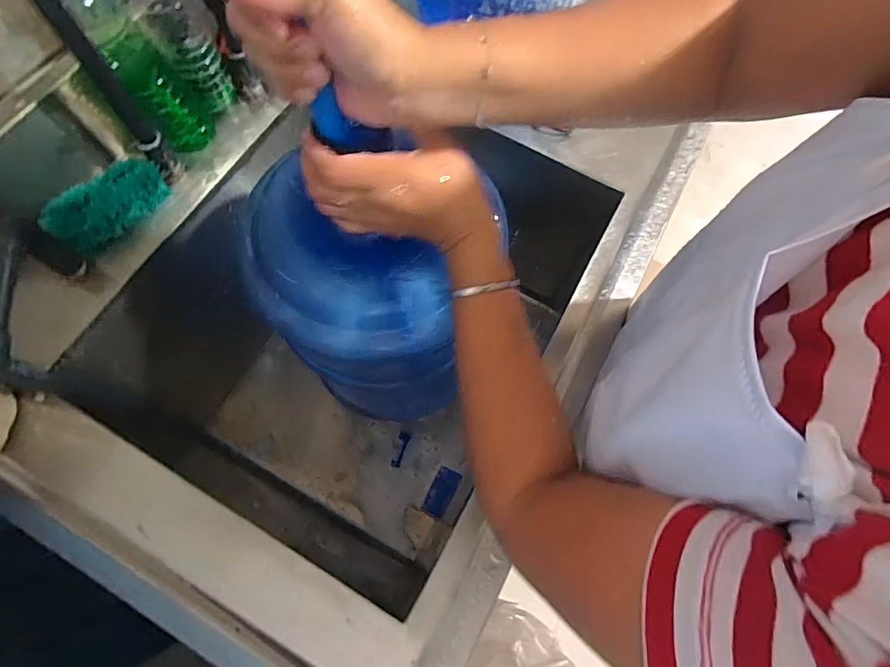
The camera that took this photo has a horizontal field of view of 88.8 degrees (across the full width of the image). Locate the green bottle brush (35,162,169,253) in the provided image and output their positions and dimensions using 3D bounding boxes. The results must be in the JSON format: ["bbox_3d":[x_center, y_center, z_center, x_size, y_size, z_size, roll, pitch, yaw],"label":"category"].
[{"bbox_3d":[-0.361,-0.137,0.498,0.050,0.052,0.118,41,74,13],"label":"green bottle brush"}]

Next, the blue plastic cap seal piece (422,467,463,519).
[{"bbox_3d":[-0.003,0.258,0.741,0.048,0.014,0.076,13,64,38],"label":"blue plastic cap seal piece"}]

